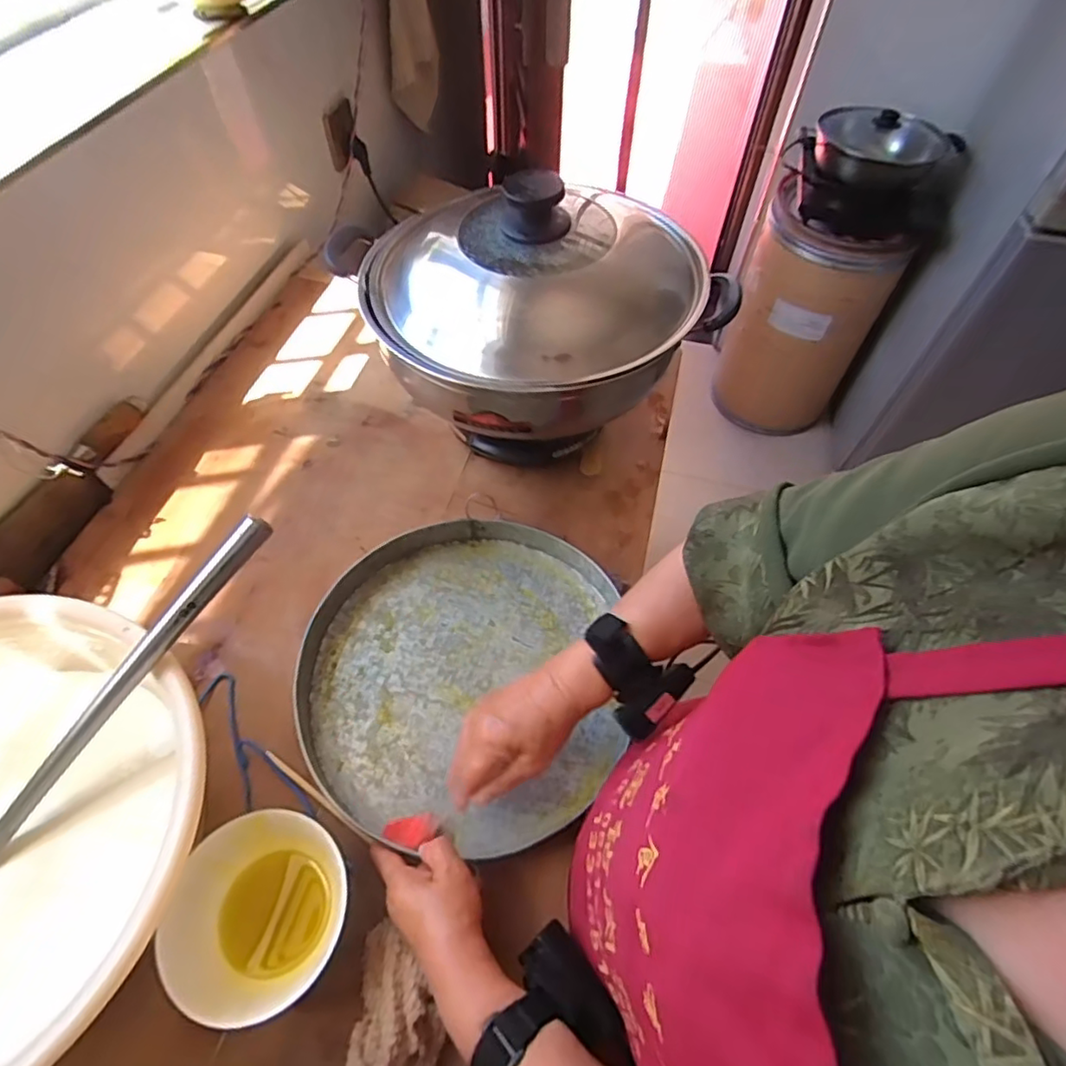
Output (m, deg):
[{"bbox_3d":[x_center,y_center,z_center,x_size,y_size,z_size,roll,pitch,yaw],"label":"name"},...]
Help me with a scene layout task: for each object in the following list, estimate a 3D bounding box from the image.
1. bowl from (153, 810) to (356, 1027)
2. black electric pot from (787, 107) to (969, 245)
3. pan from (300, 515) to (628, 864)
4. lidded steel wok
[{"bbox_3d":[-0.199,0.285,0.448,0.116,0.067,0.130,8,55,4],"label":"bowl"},{"bbox_3d":[0.764,-0.813,1.347,0.360,0.184,0.232,0,56,-2],"label":"black electric pot"},{"bbox_3d":[-0.066,0.125,0.585,0.312,0.050,0.310,1,55,-1],"label":"pan"},{"bbox_3d":[0.000,-0.245,0.679,0.355,0.283,0.348,1,56,-1],"label":"lidded steel wok"}]

